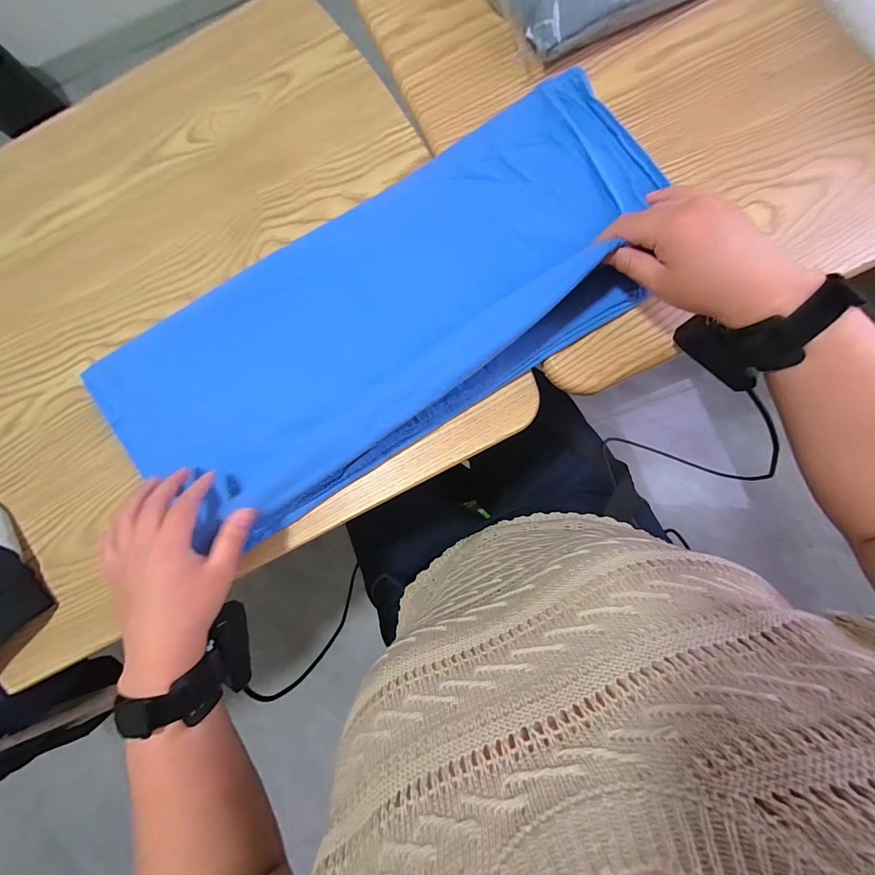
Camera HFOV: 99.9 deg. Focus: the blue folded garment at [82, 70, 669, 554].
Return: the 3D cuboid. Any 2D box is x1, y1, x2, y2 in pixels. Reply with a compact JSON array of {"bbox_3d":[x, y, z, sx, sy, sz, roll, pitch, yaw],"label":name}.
[{"bbox_3d":[-0.056,-0.116,0.340,0.528,0.036,0.232,-31,81,3],"label":"blue folded garment"}]

